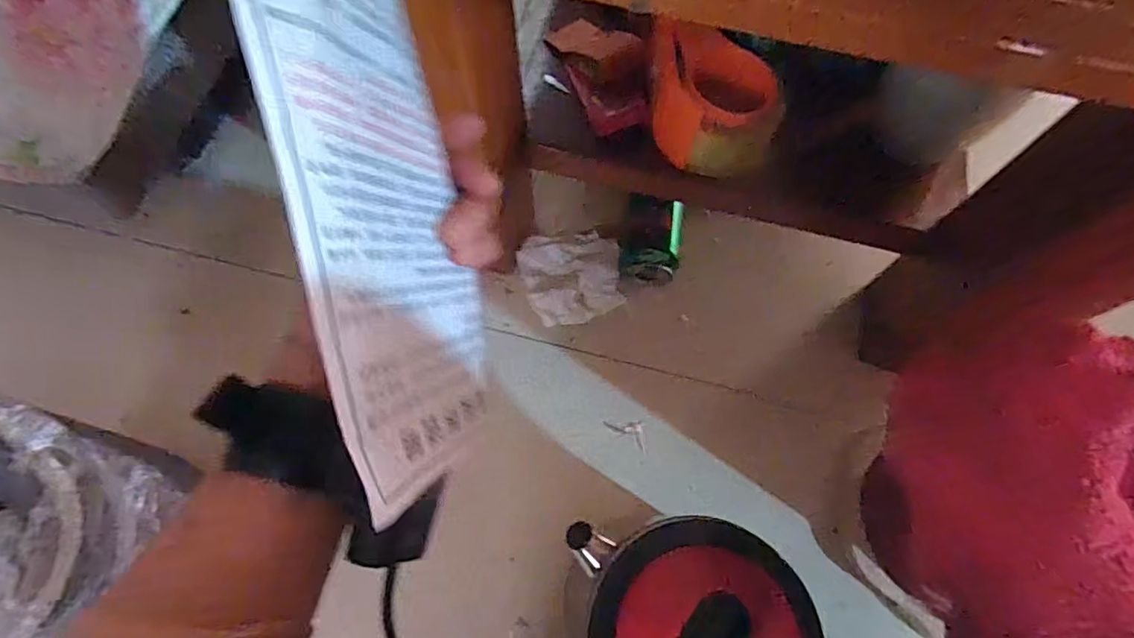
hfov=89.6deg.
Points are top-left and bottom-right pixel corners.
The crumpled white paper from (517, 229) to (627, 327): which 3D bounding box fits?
[{"bbox_3d":[0.004,-0.049,0.648,0.112,0.038,0.114,-9,69,-4],"label":"crumpled white paper"}]

